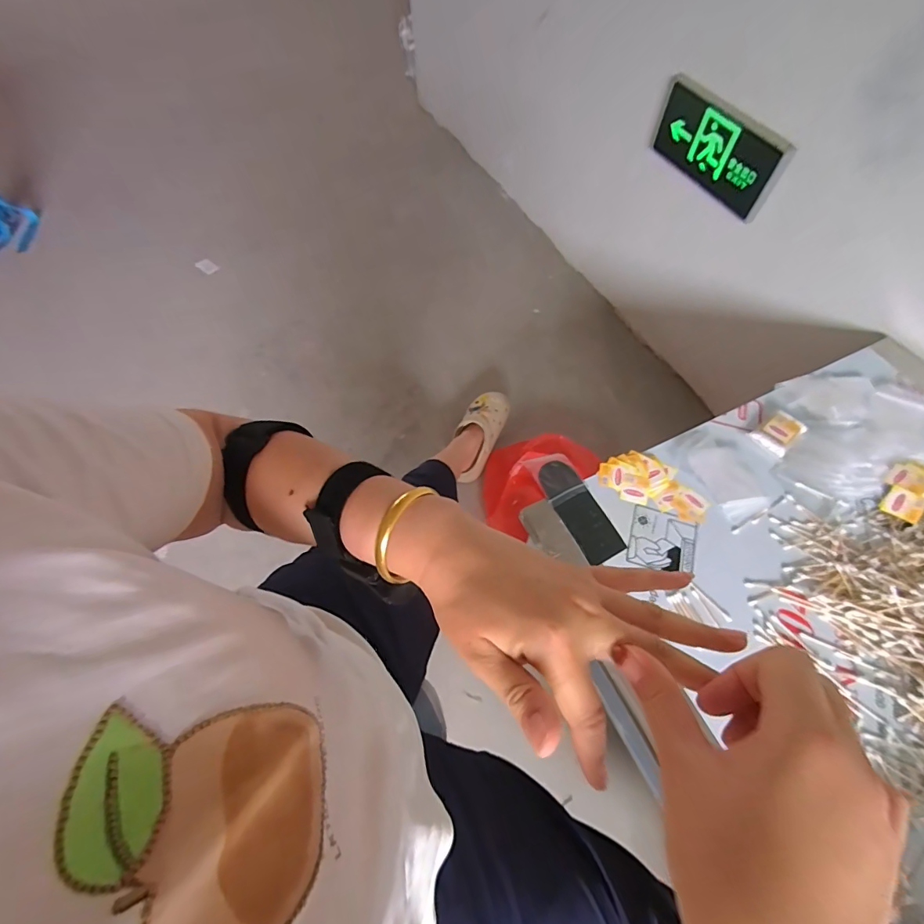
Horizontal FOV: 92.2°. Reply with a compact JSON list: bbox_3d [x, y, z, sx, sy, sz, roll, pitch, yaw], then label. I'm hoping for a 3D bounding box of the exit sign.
[{"bbox_3d":[0.558,-0.695,0.993,0.039,0.157,0.345,-22,63,-11],"label":"exit sign"}]

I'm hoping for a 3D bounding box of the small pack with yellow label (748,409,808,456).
[{"bbox_3d":[0.505,-0.048,0.710,0.074,0.015,0.055,-37,66,-18],"label":"small pack with yellow label"}]

